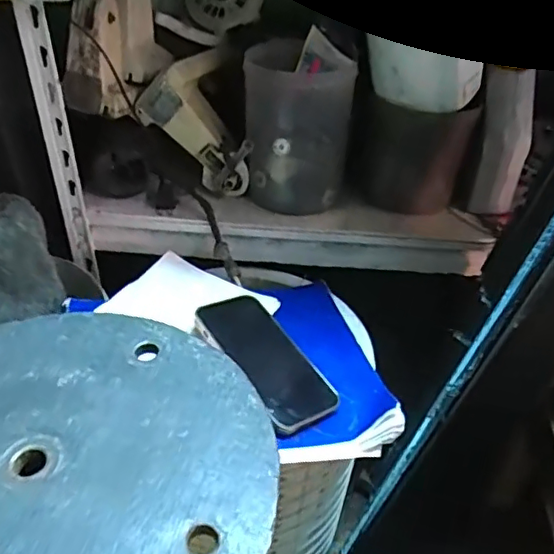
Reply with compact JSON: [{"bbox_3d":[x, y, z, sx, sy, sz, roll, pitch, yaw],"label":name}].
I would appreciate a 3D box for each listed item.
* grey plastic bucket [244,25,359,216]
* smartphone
[{"bbox_3d":[0.025,-0.185,0.722,0.126,0.191,0.127,3,35,0],"label":"grey plastic bucket"},{"bbox_3d":[-0.015,0.078,0.569,0.082,0.011,0.169,-15,49,-34],"label":"smartphone"}]

